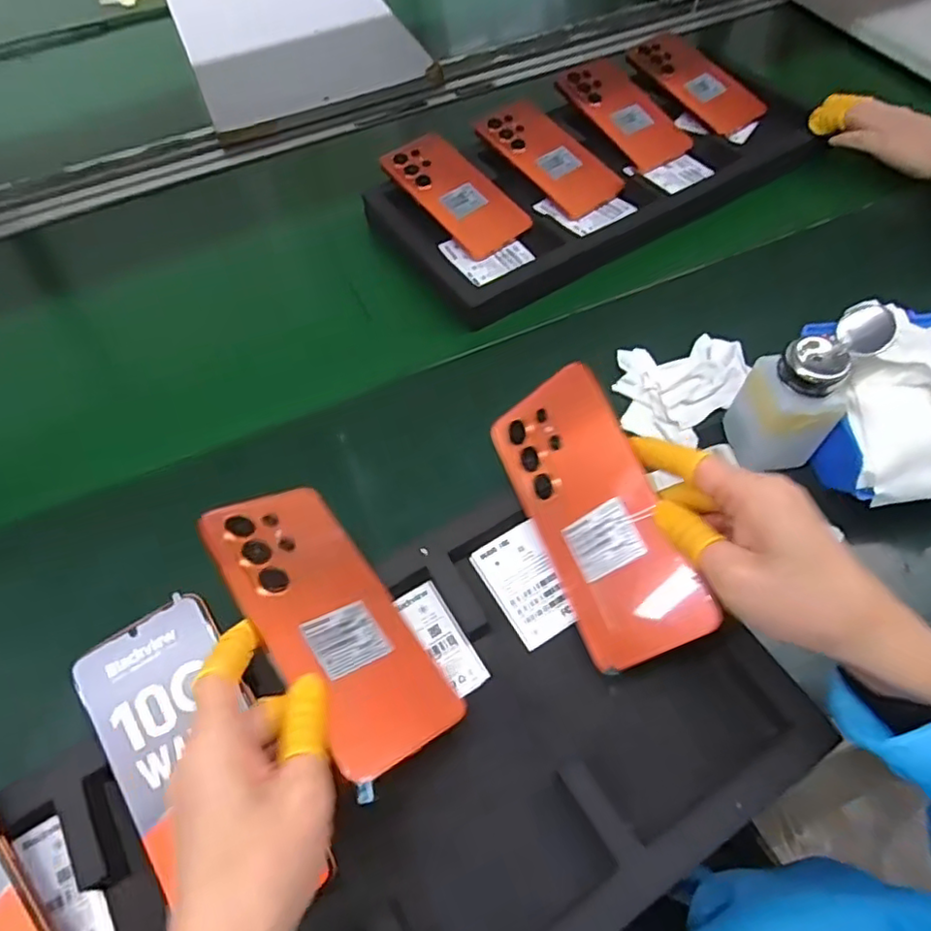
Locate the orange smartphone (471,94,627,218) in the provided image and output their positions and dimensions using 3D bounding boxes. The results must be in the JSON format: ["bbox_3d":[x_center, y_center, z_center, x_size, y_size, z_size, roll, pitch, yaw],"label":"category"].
[{"bbox_3d":[0.089,-0.336,0.670,0.089,0.016,0.174,-33,74,-13],"label":"orange smartphone"}]

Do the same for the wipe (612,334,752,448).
[{"bbox_3d":[0.179,-0.066,0.514,0.103,0.027,0.093,-6,57,1],"label":"wipe"}]

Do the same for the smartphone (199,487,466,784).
[{"bbox_3d":[-0.074,0.079,0.341,0.078,0.007,0.171,-16,56,-44],"label":"smartphone"}]

